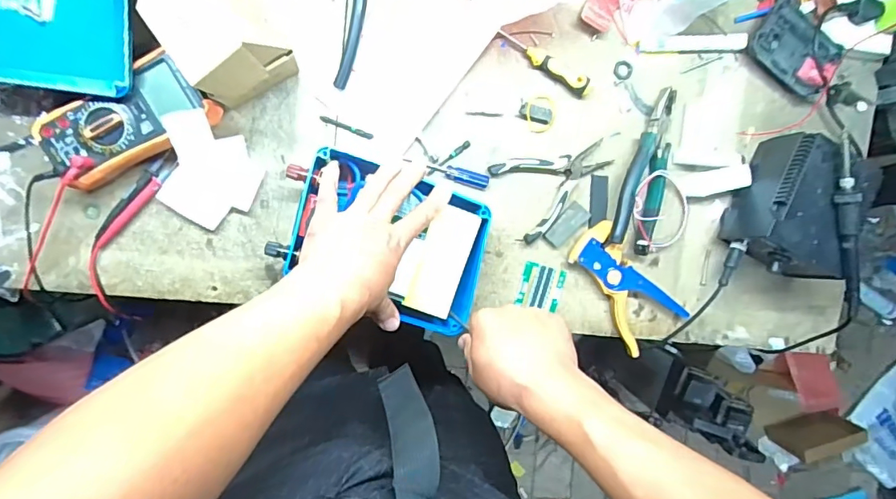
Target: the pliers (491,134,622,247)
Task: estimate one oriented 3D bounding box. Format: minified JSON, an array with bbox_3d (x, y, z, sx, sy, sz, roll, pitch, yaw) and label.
[{"bbox_3d":[0.139,-0.087,0.599,0.145,0.014,0.098,-28,98,-2],"label":"pliers"}]

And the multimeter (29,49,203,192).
[{"bbox_3d":[-0.340,-0.135,0.522,0.169,0.047,0.083,-30,98,-2],"label":"multimeter"}]

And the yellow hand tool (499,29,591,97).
[{"bbox_3d":[0.116,-0.222,0.582,0.125,0.021,0.019,31,93,-8],"label":"yellow hand tool"}]

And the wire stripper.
[{"bbox_3d":[0.219,0.045,0.616,0.083,0.021,0.161,-39,98,0],"label":"wire stripper"}]

